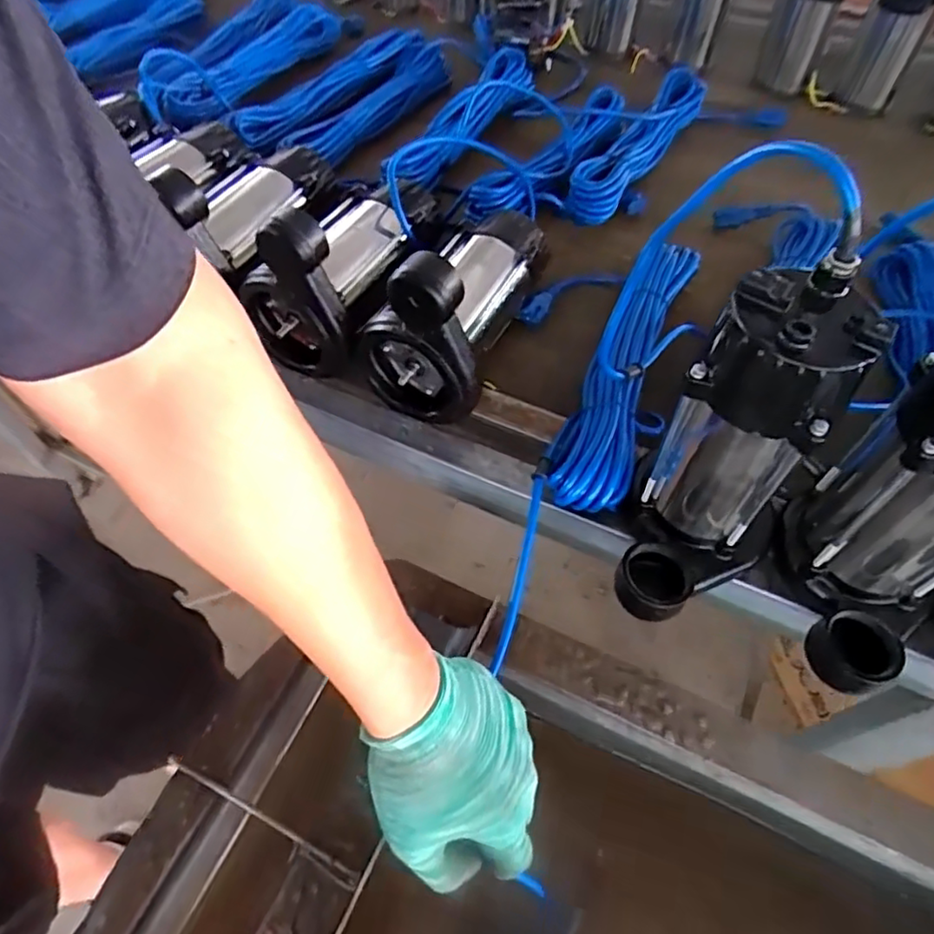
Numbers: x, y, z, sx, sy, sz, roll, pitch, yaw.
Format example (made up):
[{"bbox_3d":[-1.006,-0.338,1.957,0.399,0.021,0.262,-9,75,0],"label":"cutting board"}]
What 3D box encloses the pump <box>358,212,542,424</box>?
[{"bbox_3d":[-0.005,-0.181,0.600,0.118,0.158,0.235,21,58,13],"label":"pump"}]

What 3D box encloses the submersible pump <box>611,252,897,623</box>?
[{"bbox_3d":[0.172,0.002,0.438,0.098,0.244,0.147,30,61,18],"label":"submersible pump"}]

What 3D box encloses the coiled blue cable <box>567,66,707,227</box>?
[{"bbox_3d":[0.230,-0.432,0.832,0.067,0.062,0.355,28,60,17],"label":"coiled blue cable"}]

